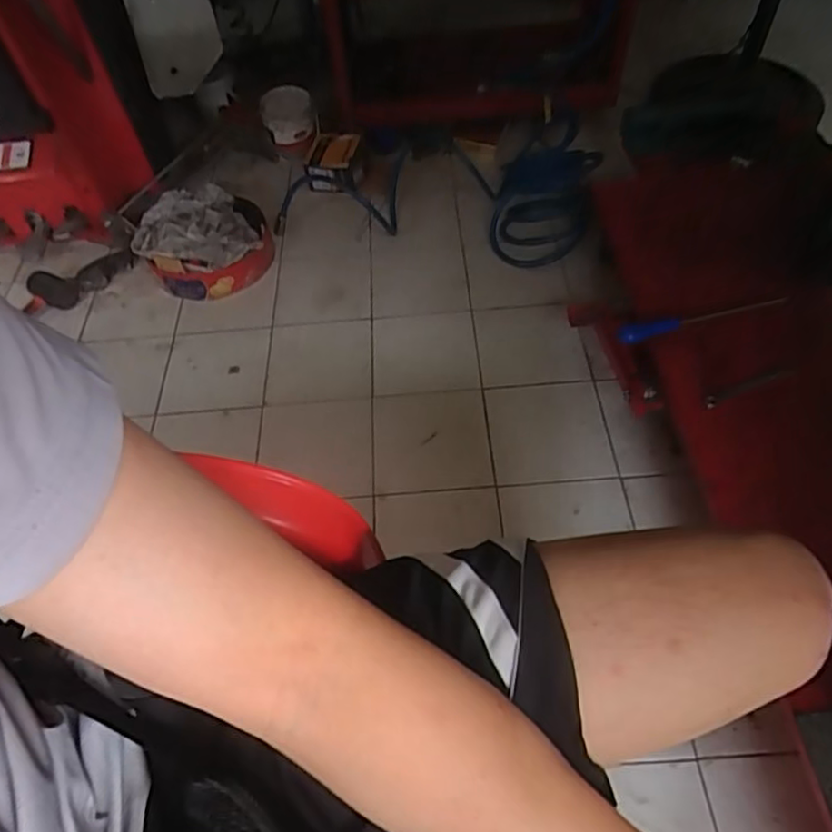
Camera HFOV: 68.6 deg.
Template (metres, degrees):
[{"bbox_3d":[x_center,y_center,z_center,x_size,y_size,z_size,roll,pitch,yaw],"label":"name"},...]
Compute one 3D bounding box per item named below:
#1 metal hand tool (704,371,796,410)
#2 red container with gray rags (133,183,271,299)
[{"bbox_3d":[0.439,-0.037,0.809,0.113,0.013,0.018,-22,54,11],"label":"metal hand tool"},{"bbox_3d":[-0.438,-0.358,1.274,0.256,0.154,0.230,-20,56,-9],"label":"red container with gray rags"}]

